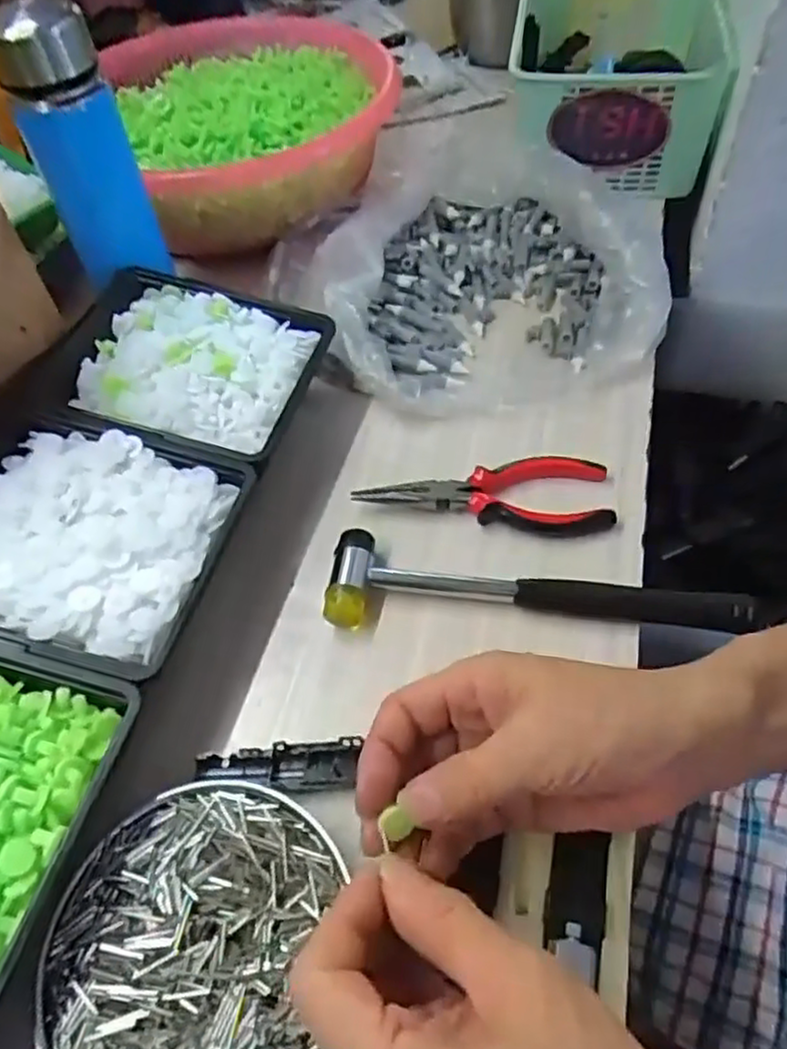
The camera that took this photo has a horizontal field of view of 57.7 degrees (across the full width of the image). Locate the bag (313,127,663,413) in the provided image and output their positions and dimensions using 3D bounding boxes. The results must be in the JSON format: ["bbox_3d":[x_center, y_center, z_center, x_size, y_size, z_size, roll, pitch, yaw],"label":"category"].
[{"bbox_3d":[0.065,-0.226,0.574,0.246,0.065,0.315,-8,52,-2],"label":"bag"}]

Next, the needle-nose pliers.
[{"bbox_3d":[0.057,-0.021,0.455,0.158,0.012,0.053,0,52,5],"label":"needle-nose pliers"}]

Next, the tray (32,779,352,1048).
[{"bbox_3d":[-0.087,0.181,0.307,0.118,0.015,0.131,4,54,2],"label":"tray"}]

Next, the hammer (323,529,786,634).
[{"bbox_3d":[0.087,0.043,0.405,0.249,0.023,0.054,5,53,9],"label":"hammer"}]

